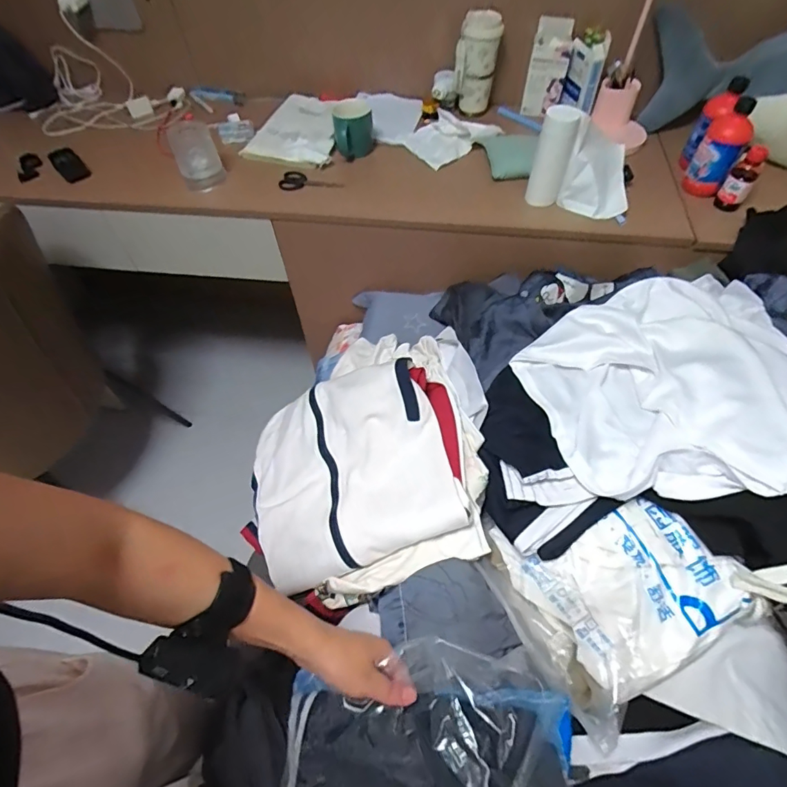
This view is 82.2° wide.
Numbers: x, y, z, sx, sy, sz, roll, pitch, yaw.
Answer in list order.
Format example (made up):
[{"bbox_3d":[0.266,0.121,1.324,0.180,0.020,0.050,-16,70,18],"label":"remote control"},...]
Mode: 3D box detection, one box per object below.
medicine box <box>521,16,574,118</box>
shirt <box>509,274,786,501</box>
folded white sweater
[{"bbox_3d":[0.351,-0.738,1.029,0.083,0.182,0.024,8,42,5],"label":"medicine box"},{"bbox_3d":[0.406,-0.019,0.629,0.401,0.091,0.357,-11,57,-6],"label":"shirt"},{"bbox_3d":[-0.081,0.119,0.689,0.353,0.067,0.364,-29,57,17],"label":"folded white sweater"}]

